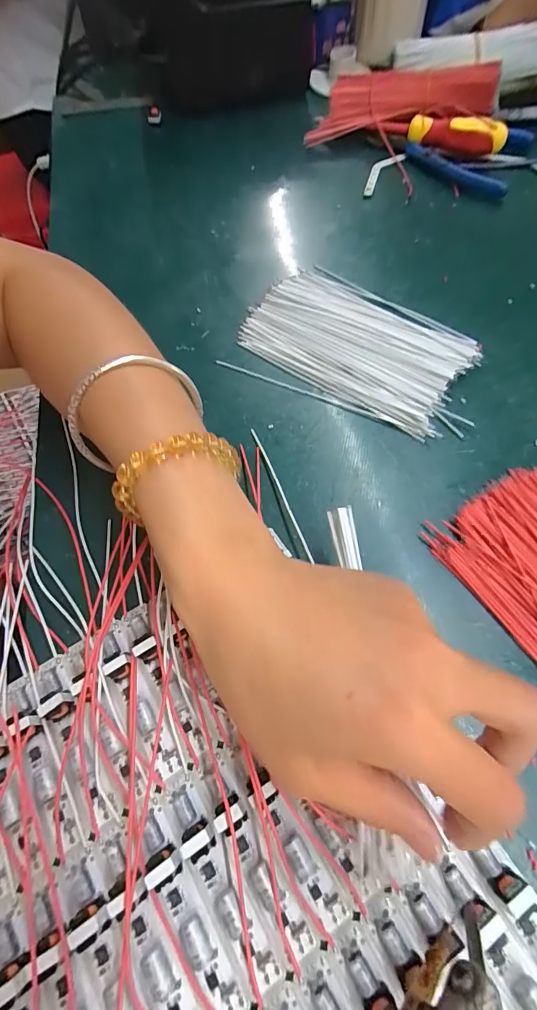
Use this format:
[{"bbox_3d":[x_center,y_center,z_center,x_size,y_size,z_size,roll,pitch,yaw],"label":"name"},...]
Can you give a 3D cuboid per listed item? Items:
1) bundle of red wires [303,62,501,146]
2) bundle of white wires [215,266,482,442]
[{"bbox_3d":[0.109,-0.333,0.346,0.148,0.038,0.036,-1,64,2],"label":"bundle of red wires"},{"bbox_3d":[0.060,-0.108,0.278,0.153,0.012,0.099,25,68,14],"label":"bundle of white wires"}]

